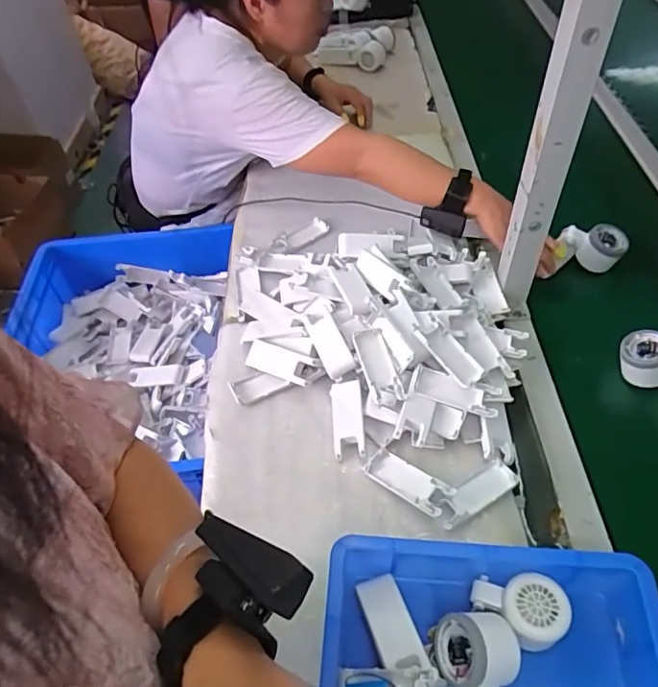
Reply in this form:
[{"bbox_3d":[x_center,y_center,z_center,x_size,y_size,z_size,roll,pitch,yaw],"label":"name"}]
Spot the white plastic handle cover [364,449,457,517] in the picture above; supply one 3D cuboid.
[{"bbox_3d":[0.091,0.156,0.609,0.099,0.019,0.039,32,59,26],"label":"white plastic handle cover"}]

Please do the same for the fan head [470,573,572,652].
[{"bbox_3d":[0.176,0.251,0.502,0.081,0.059,0.055,16,54,16],"label":"fan head"}]

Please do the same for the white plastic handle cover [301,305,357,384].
[{"bbox_3d":[-0.002,-0.002,0.705,0.037,0.022,0.108,-19,52,-12],"label":"white plastic handle cover"}]

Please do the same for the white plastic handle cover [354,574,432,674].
[{"bbox_3d":[0.057,0.263,0.498,0.040,0.007,0.090,-14,40,-13],"label":"white plastic handle cover"}]

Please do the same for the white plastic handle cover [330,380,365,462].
[{"bbox_3d":[0.023,0.094,0.660,0.037,0.019,0.097,-4,51,1],"label":"white plastic handle cover"}]

